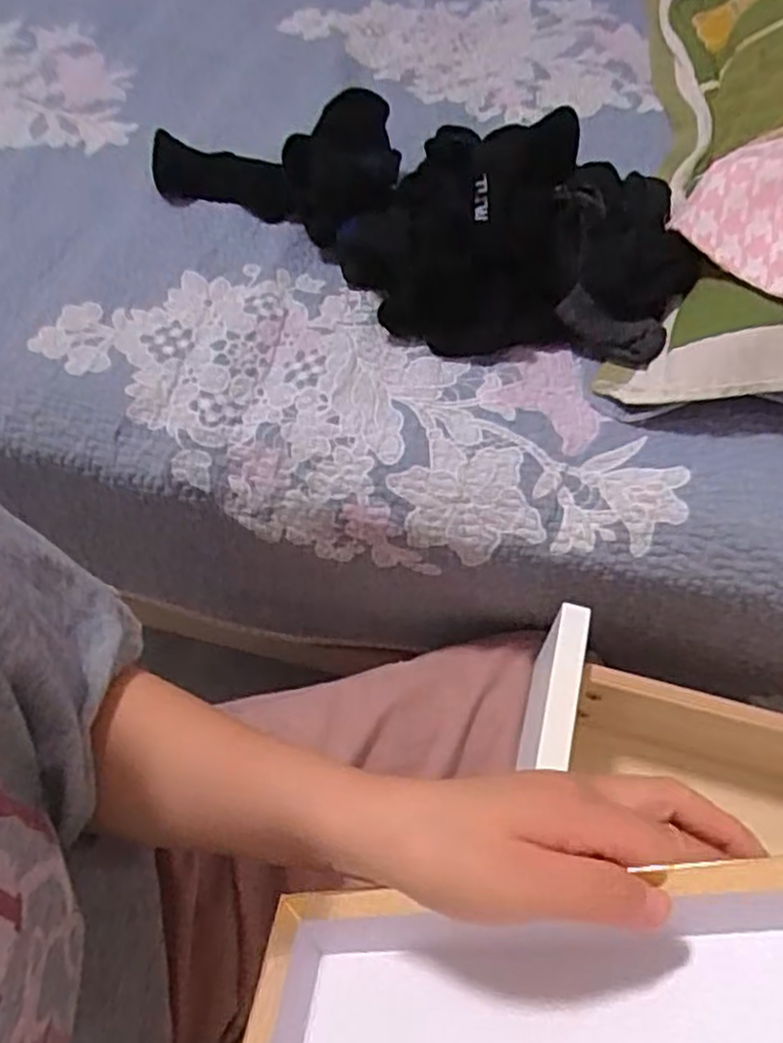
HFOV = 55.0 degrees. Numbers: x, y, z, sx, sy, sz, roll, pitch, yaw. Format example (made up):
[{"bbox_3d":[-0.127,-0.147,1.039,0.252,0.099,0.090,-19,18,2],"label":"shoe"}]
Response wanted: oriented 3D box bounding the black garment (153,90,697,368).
[{"bbox_3d":[0.002,-0.258,0.605,0.450,0.113,0.201,16,57,11],"label":"black garment"}]

